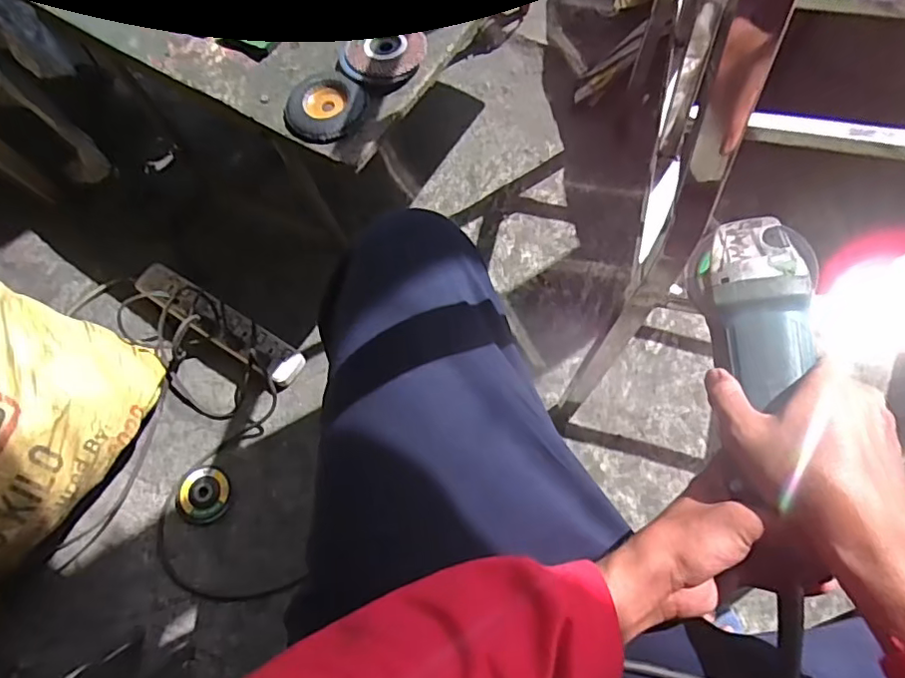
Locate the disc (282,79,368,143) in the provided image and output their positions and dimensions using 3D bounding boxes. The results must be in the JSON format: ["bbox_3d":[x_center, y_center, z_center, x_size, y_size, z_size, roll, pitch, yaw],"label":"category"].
[{"bbox_3d":[-0.148,-0.262,0.653,0.087,0.016,0.078,27,73,12],"label":"disc"}]

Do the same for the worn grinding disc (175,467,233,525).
[{"bbox_3d":[-0.388,0.243,0.888,0.082,0.008,0.086,-1,69,3],"label":"worn grinding disc"}]

